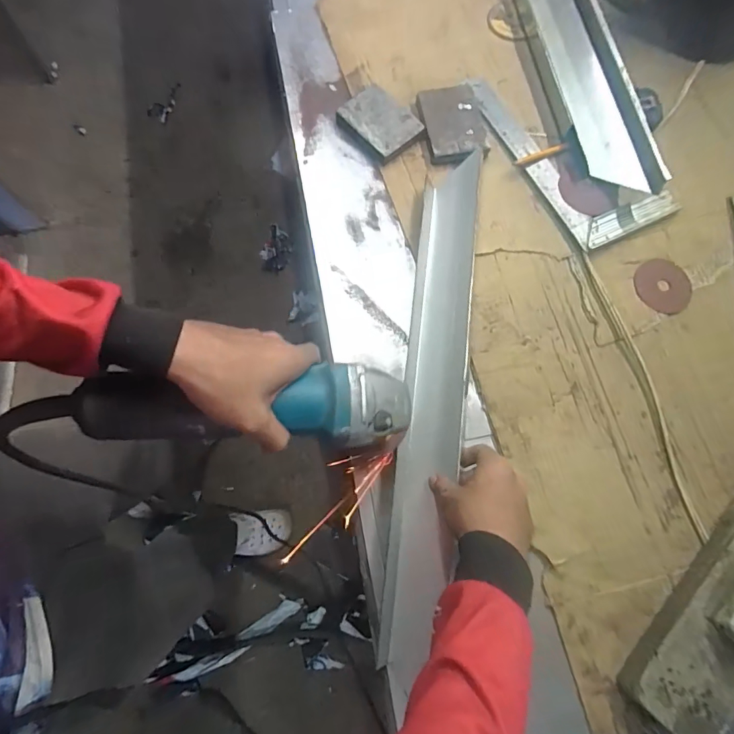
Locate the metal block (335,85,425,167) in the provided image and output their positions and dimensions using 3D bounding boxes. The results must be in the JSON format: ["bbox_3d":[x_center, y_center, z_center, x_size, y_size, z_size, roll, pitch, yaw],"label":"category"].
[{"bbox_3d":[0.016,-0.319,0.577,0.069,0.023,0.099,-43,80,-12],"label":"metal block"}]

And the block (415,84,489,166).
[{"bbox_3d":[0.114,-0.318,0.580,0.077,0.020,0.110,-12,76,-5],"label":"block"}]

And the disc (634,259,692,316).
[{"bbox_3d":[0.365,-0.099,0.542,0.071,0.004,0.070,1,78,-4],"label":"disc"}]

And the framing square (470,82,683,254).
[{"bbox_3d":[0.262,-0.290,0.581,0.142,0.013,0.287,-30,78,-9],"label":"framing square"}]

